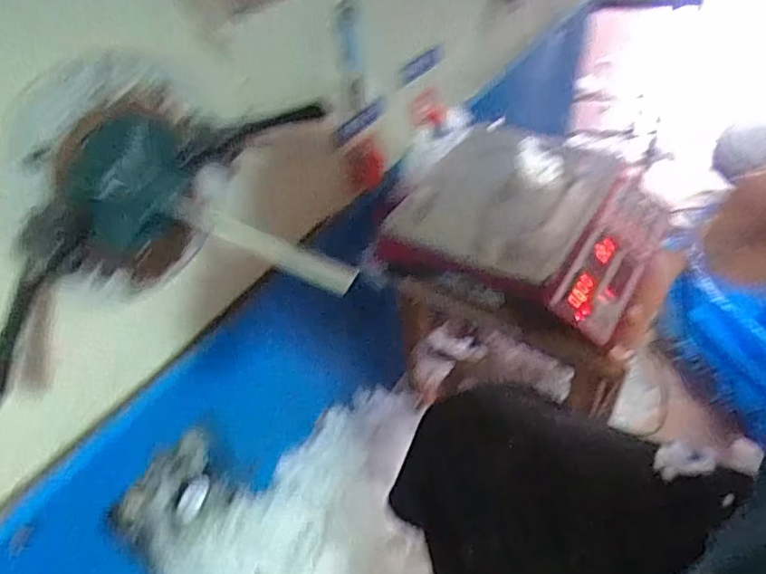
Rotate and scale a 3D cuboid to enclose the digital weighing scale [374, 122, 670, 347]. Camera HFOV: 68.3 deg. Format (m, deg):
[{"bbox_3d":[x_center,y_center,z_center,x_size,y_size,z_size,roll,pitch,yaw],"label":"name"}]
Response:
[{"bbox_3d":[0.202,-0.094,0.784,0.328,0.102,0.295,21,50,25],"label":"digital weighing scale"}]

